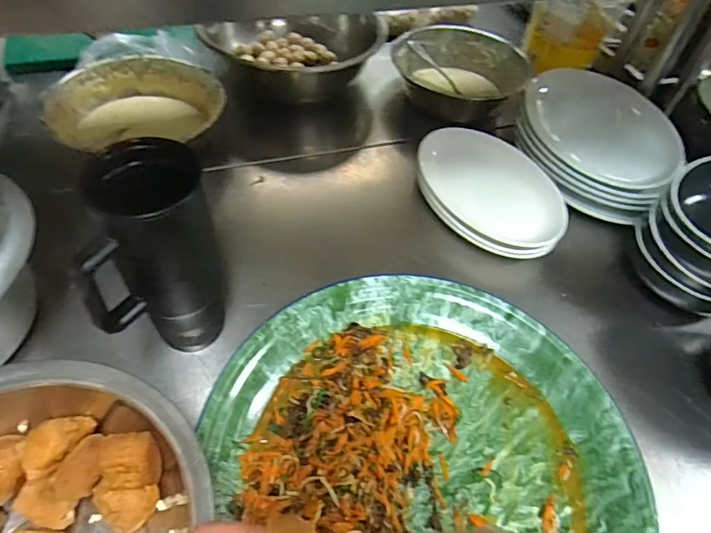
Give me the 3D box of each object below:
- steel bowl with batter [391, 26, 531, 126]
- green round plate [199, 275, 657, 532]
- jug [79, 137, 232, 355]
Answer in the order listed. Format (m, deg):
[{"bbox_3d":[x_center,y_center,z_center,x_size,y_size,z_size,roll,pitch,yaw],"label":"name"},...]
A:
[{"bbox_3d":[0.204,-0.384,0.952,0.244,0.081,0.207,25,53,13],"label":"steel bowl with batter"},{"bbox_3d":[0.071,0.190,0.491,0.420,0.050,0.426,-19,56,-20],"label":"green round plate"},{"bbox_3d":[-0.192,0.003,0.485,0.115,0.228,0.097,-15,54,-17],"label":"jug"}]

